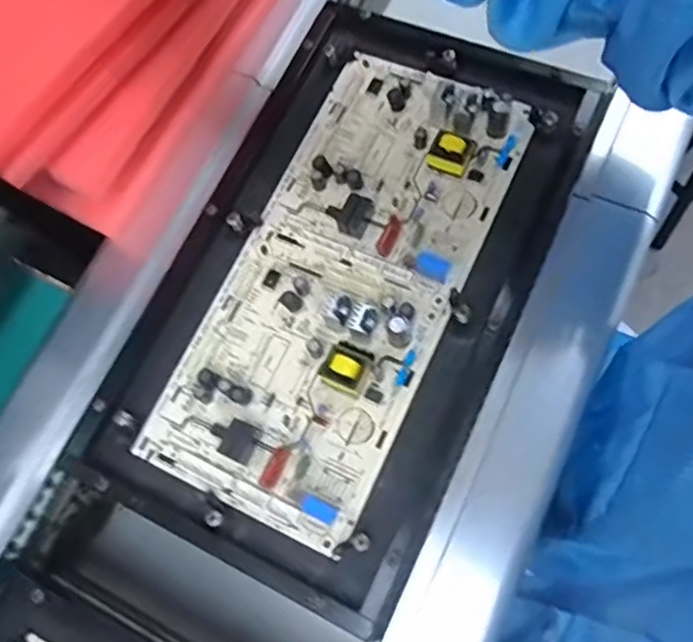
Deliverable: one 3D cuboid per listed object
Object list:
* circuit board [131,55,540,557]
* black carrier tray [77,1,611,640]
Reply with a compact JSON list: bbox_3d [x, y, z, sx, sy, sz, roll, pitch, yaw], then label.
[{"bbox_3d":[0.000,-0.029,0.360,0.126,0.028,0.281,24,76,13],"label":"circuit board"},{"bbox_3d":[0.004,-0.031,0.361,0.186,0.030,0.329,24,76,13],"label":"black carrier tray"}]

